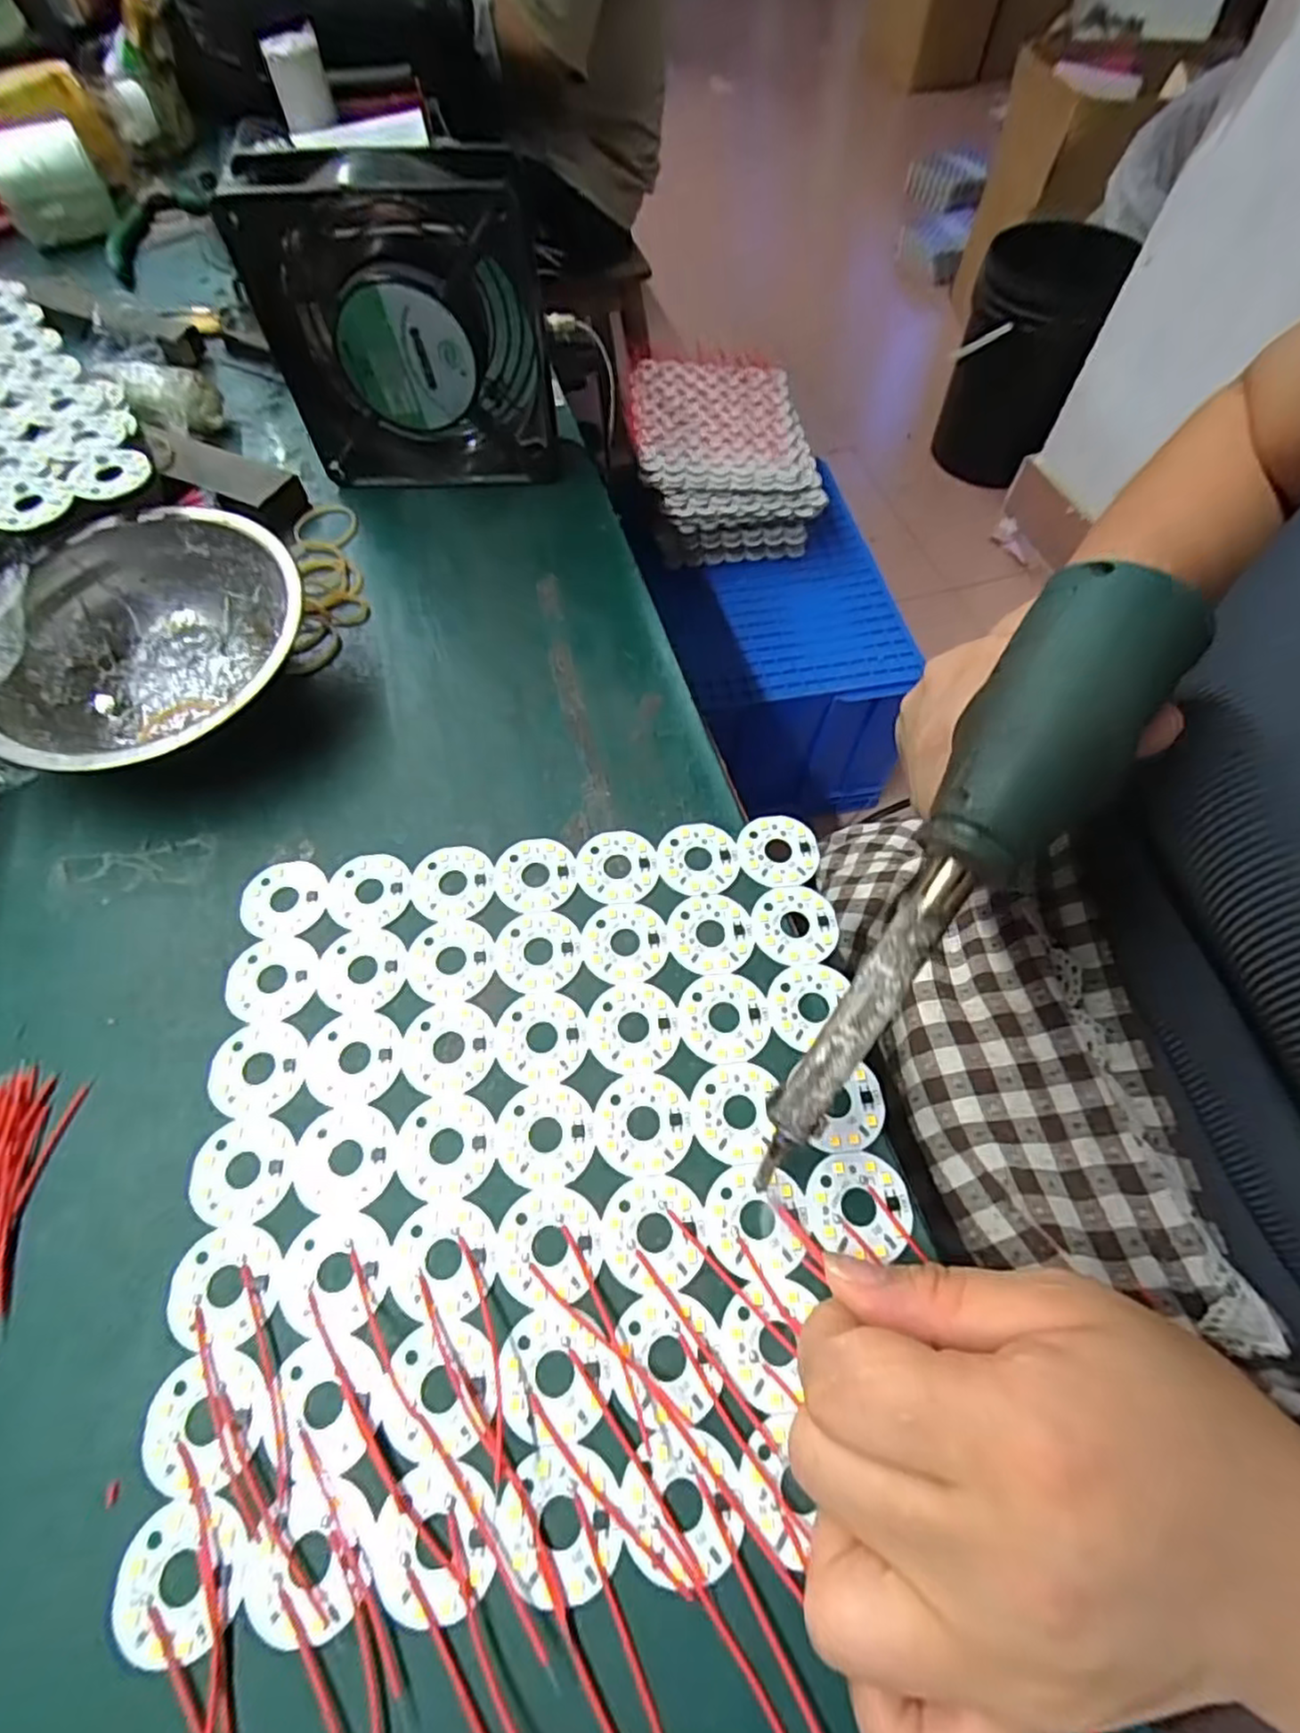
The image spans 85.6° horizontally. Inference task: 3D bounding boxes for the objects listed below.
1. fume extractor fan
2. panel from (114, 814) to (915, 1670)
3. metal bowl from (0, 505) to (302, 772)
[{"bbox_3d":[-0.108,-0.246,0.328,0.126,0.122,0.044,-3,61,-3],"label":"fume extractor fan"},{"bbox_3d":[-0.034,0.083,0.220,0.208,0.004,0.208,-5,62,-4],"label":"panel"},{"bbox_3d":[-0.199,-0.084,0.284,0.118,0.045,0.122,0,61,-1],"label":"metal bowl"}]

